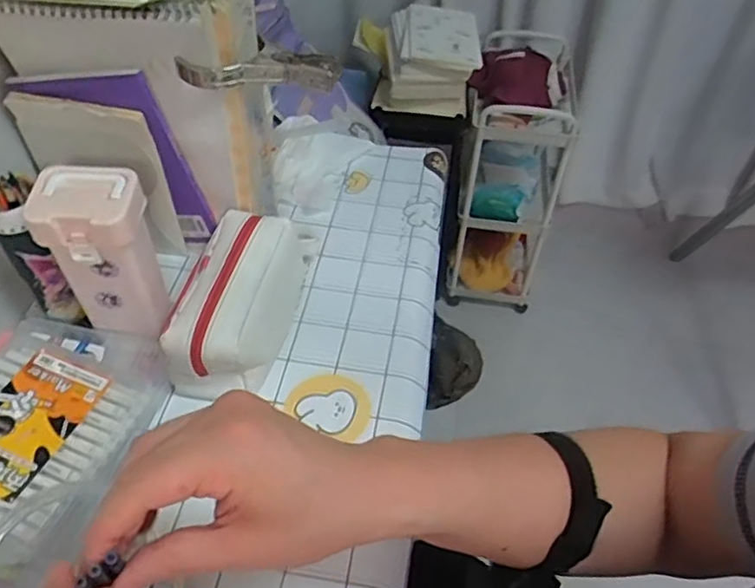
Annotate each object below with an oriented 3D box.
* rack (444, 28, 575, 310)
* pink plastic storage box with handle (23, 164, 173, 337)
[{"bbox_3d":[0.321,-0.281,1.522,0.219,0.570,0.378,13,50,8],"label":"rack"},{"bbox_3d":[-0.241,-0.031,0.568,0.083,0.164,0.063,-1,48,-4],"label":"pink plastic storage box with handle"}]

